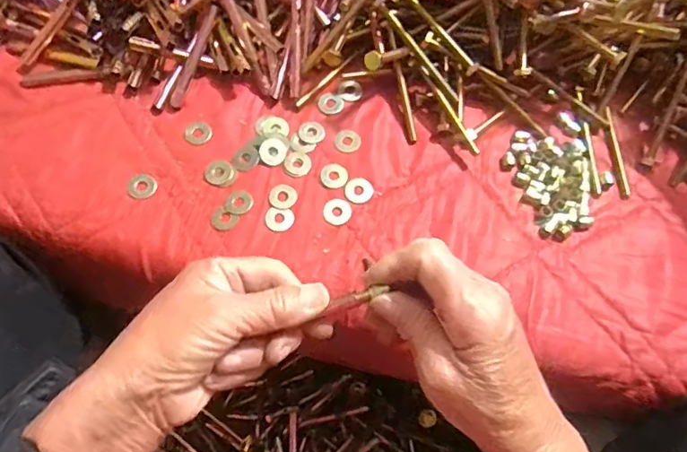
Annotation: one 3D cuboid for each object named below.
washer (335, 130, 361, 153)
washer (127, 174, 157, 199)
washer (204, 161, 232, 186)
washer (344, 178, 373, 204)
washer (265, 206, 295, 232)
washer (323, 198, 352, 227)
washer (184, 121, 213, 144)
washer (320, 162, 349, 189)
[{"bbox_3d":[0.004,-0.071,0.460,0.021,0.004,0.022,1,68,-3],"label":"washer"},{"bbox_3d":[-0.160,-0.032,0.433,0.022,0.004,0.020,1,68,-3],"label":"washer"},{"bbox_3d":[-0.100,-0.043,0.440,0.021,0.004,0.022,5,68,-2],"label":"washer"},{"bbox_3d":[0.012,-0.029,0.440,0.022,0.004,0.022,1,68,-3],"label":"washer"},{"bbox_3d":[-0.050,-0.005,0.425,0.022,0.004,0.020,1,68,-3],"label":"washer"},{"bbox_3d":[-0.005,-0.012,0.430,0.022,0.004,0.023,1,68,-3],"label":"washer"},{"bbox_3d":[-0.120,-0.077,0.451,0.022,0.004,0.021,1,68,-3],"label":"washer"},{"bbox_3d":[-0.008,-0.041,0.445,0.023,0.004,0.022,1,68,-3],"label":"washer"}]

